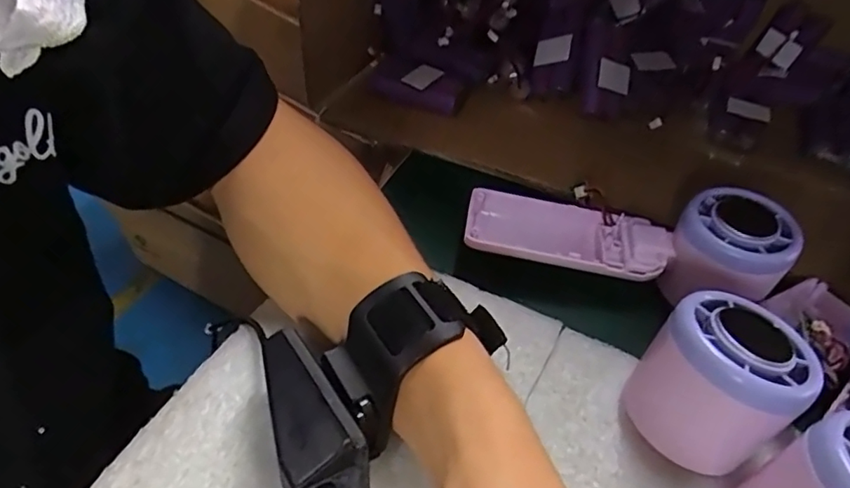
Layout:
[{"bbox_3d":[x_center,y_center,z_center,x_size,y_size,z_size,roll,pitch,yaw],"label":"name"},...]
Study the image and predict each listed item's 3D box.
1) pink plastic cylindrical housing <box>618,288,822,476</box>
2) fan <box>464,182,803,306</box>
[{"bbox_3d":[0.121,0.055,0.229,0.054,0.065,0.052,3,47,-3],"label":"pink plastic cylindrical housing"},{"bbox_3d":[0.106,-0.007,0.302,0.161,0.047,0.057,13,47,6],"label":"fan"}]

